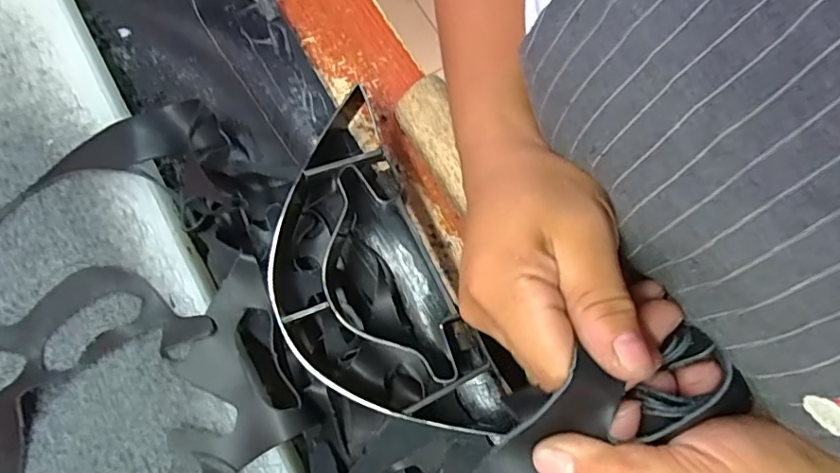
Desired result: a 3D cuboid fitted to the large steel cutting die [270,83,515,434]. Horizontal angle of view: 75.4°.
[{"bbox_3d":[-0.042,0.030,0.374,0.115,0.034,0.257,-24,78,-4],"label":"large steel cutting die"}]

